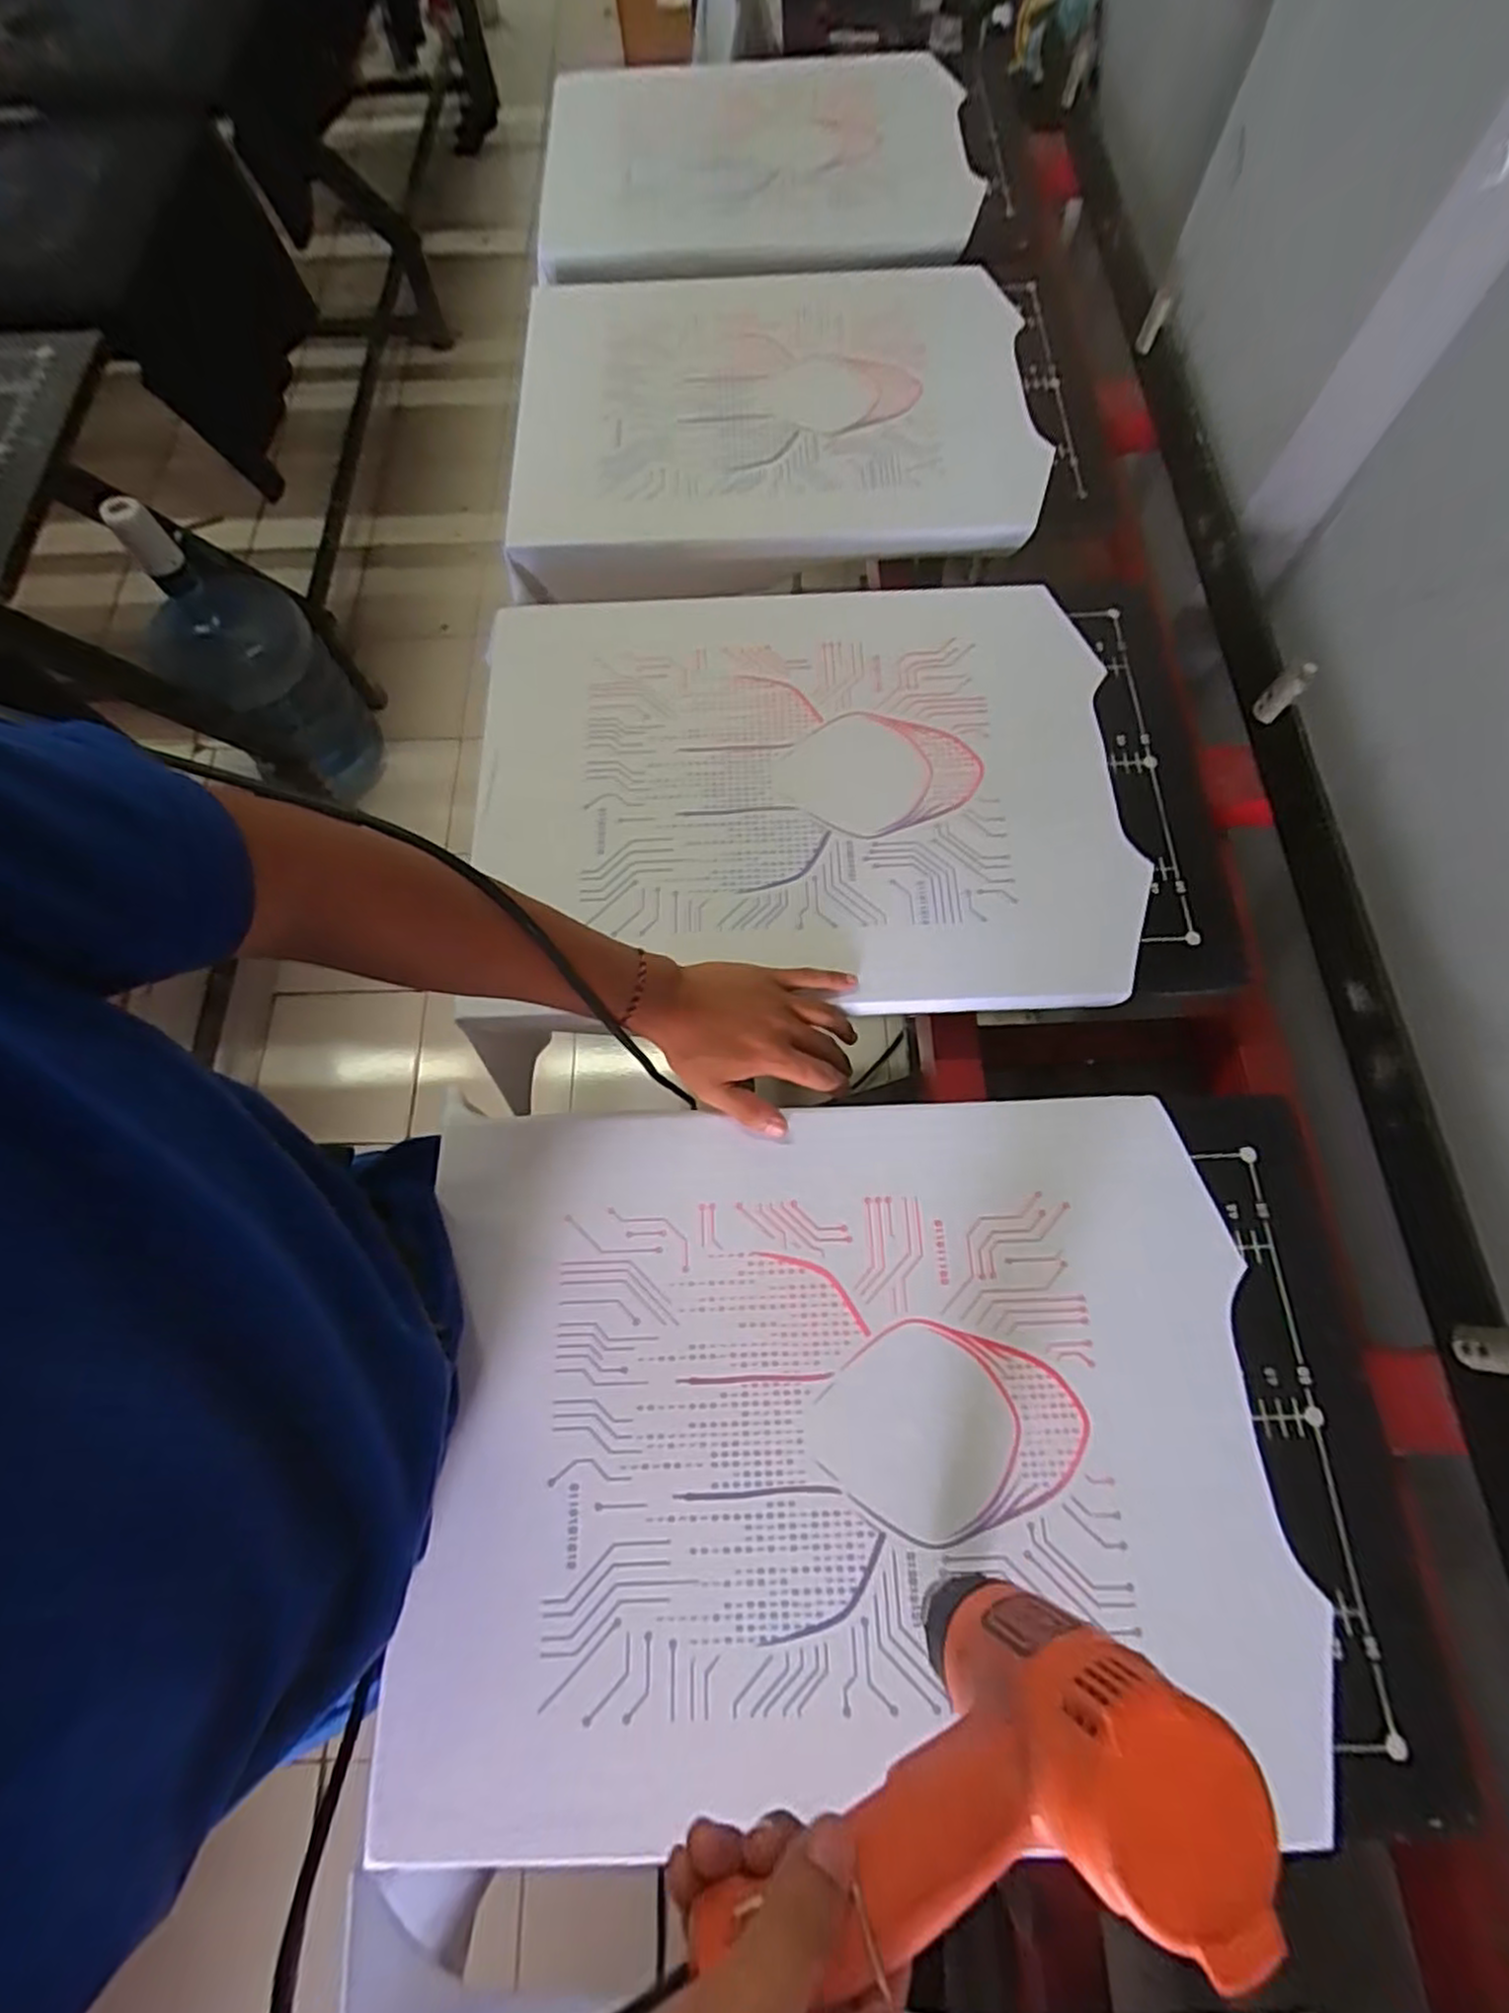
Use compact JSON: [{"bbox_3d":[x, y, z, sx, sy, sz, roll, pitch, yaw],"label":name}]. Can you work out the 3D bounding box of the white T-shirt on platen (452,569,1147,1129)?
[{"bbox_3d":[0.032,-0.183,0.626,0.518,0.028,0.429,-4,71,1],"label":"white T-shirt on platen"}]

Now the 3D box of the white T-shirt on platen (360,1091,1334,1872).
[{"bbox_3d":[0.051,0.259,0.465,0.510,0.011,0.390,-1,71,1],"label":"white T-shirt on platen"}]

